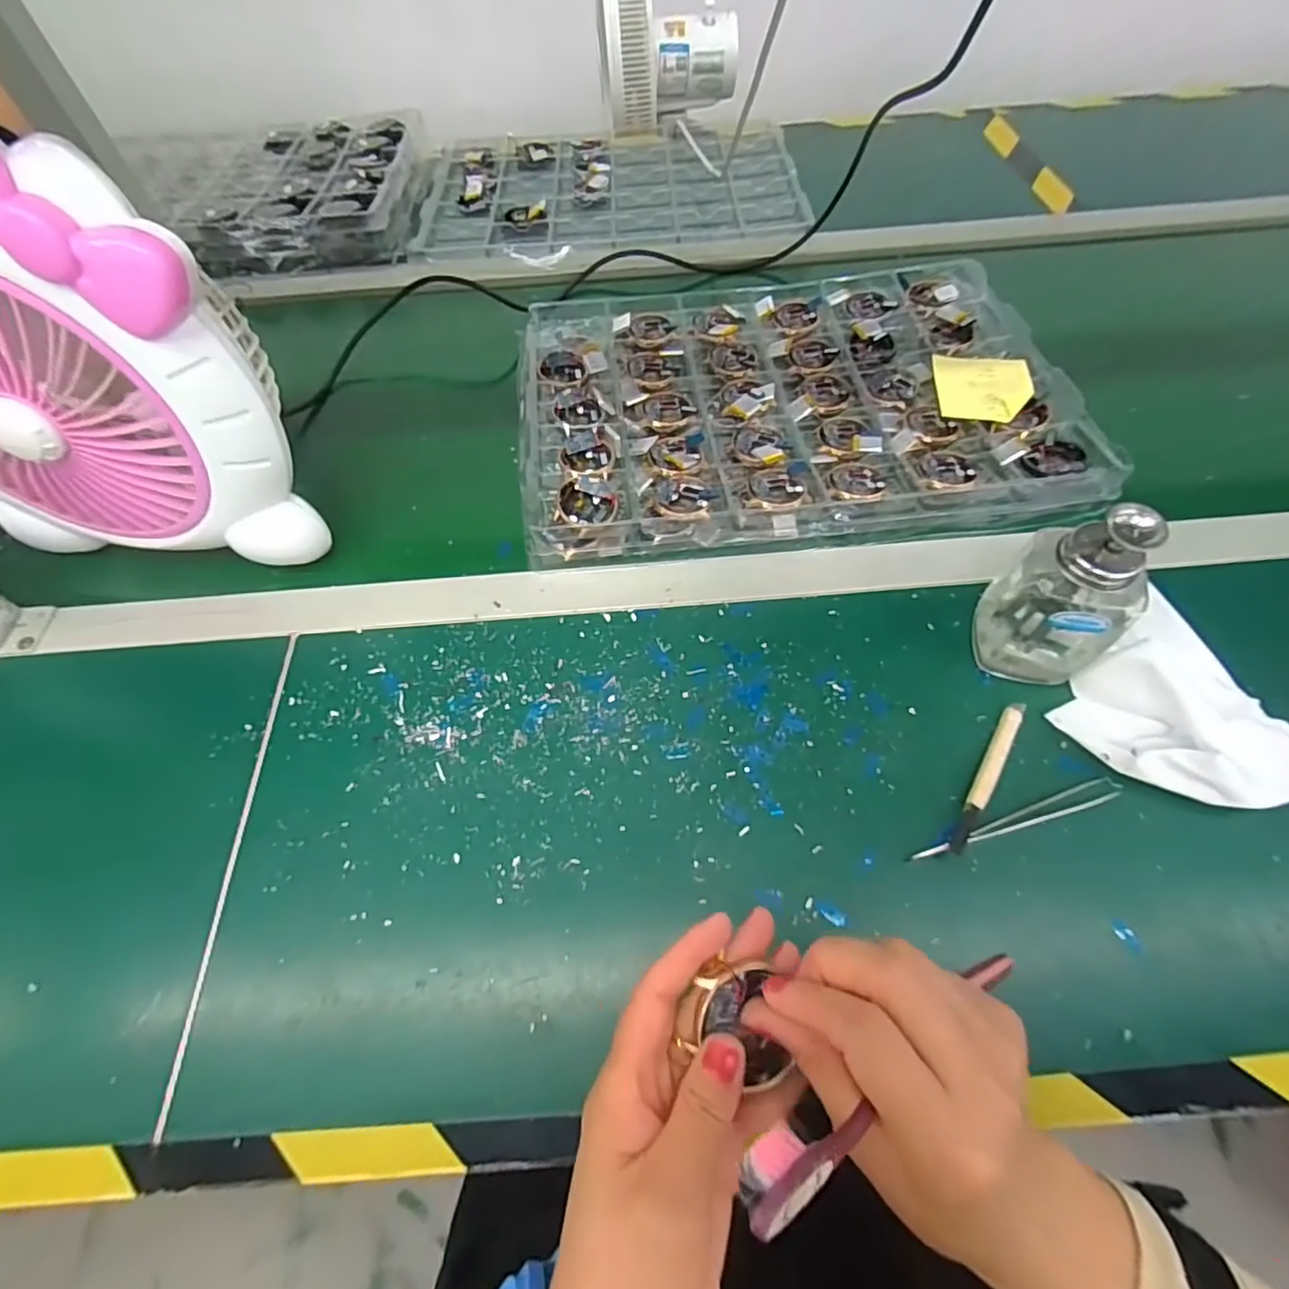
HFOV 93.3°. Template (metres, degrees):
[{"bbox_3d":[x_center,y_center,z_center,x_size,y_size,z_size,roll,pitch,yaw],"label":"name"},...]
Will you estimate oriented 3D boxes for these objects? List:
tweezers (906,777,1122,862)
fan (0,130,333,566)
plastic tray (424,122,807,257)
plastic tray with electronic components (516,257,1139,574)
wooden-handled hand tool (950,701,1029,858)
[{"bbox_3d":[0.209,0.098,0.343,0.131,0.009,0.013,-15,61,-6],"label":"tweezers"},{"bbox_3d":[-0.351,-0.166,0.388,0.245,0.242,0.111,1,61,3],"label":"fan"},{"bbox_3d":[-0.041,-0.560,0.735,0.434,0.018,0.283,-3,59,1],"label":"plastic tray"},{"bbox_3d":[0.118,-0.219,0.520,0.433,0.032,0.308,-5,60,-1],"label":"plastic tray with electronic components"},{"bbox_3d":[0.203,0.074,0.356,0.010,0.009,0.109,31,66,18],"label":"wooden-handled hand tool"}]

